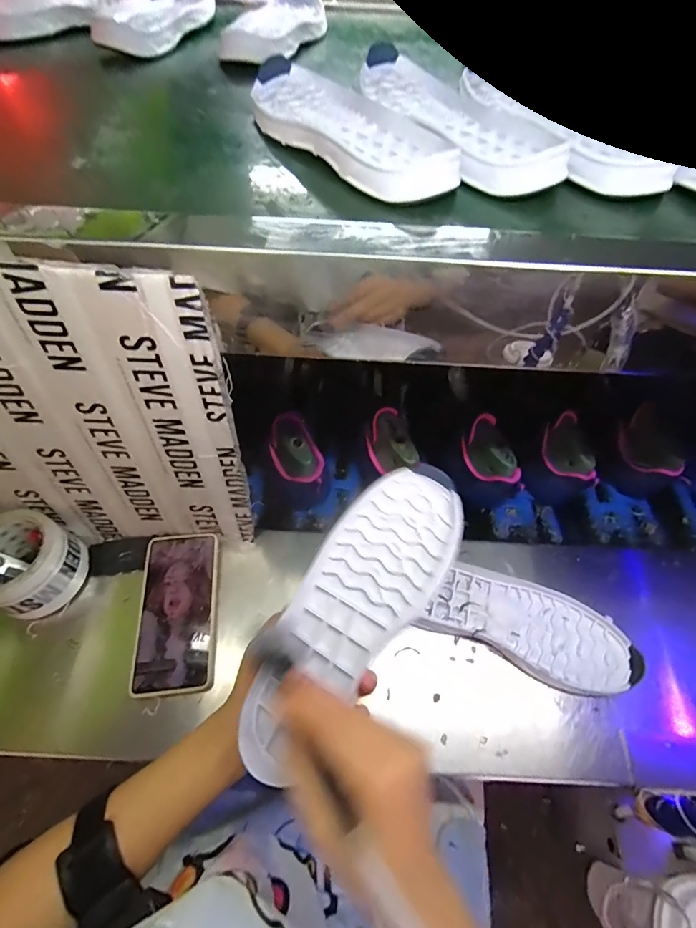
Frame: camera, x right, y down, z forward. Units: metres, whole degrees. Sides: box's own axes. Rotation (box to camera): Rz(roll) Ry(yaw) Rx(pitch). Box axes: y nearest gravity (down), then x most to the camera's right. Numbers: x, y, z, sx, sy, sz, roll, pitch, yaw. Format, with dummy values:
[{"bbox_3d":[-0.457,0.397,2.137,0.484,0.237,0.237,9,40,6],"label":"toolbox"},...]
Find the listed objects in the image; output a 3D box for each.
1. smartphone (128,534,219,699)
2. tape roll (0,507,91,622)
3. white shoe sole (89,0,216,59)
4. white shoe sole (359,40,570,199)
[{"bbox_3d":[-0.186,0.157,0.454,0.080,0.017,0.167,-6,56,-4],"label":"smartphone"},{"bbox_3d":[-0.347,0.108,0.448,0.092,0.070,0.093,0,56,0],"label":"tape roll"},{"bbox_3d":[-0.236,-0.604,0.553,0.100,0.035,0.256,5,56,3],"label":"white shoe sole"},{"bbox_3d":[0.091,-0.314,0.370,0.083,0.035,0.250,-20,59,-13],"label":"white shoe sole"}]

